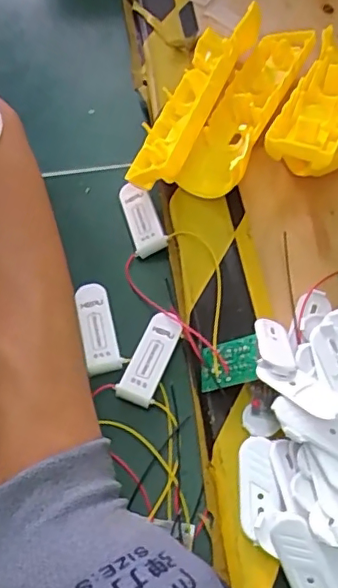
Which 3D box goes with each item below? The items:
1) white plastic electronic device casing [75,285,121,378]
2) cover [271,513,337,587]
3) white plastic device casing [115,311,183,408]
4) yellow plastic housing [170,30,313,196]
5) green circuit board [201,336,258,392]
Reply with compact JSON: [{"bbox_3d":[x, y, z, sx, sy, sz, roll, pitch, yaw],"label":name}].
[{"bbox_3d":[-0.043,0.020,0.341,0.020,0.009,0.058,-12,60,-5],"label":"white plastic electronic device casing"},{"bbox_3d":[0.061,0.123,0.251,0.020,0.006,0.048,-27,78,16],"label":"cover"},{"bbox_3d":[-0.011,0.036,0.326,0.021,0.012,0.055,19,63,12],"label":"white plastic device casing"},{"bbox_3d":[0.051,-0.122,0.377,0.044,0.033,0.141,27,79,16],"label":"yellow plastic housing"},{"bbox_3d":[0.032,0.038,0.302,0.034,0.004,0.025,-22,57,32],"label":"green circuit board"}]

